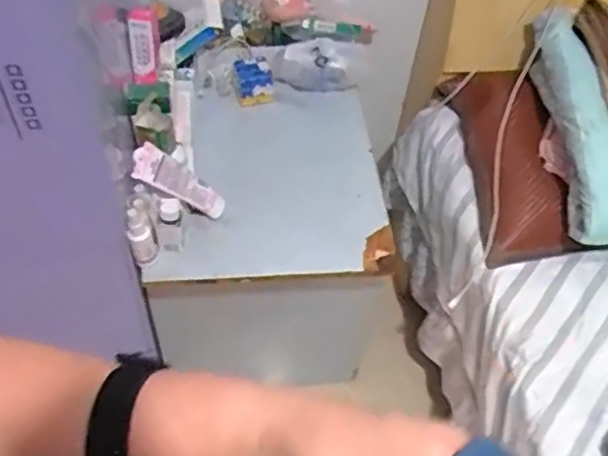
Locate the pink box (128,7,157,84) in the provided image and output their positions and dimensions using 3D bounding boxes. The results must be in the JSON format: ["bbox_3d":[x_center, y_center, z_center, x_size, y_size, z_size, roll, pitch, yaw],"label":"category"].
[{"bbox_3d":[-0.261,-0.296,1.059,0.042,0.122,0.041,-3,8,-7],"label":"pink box"}]

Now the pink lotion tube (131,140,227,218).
[{"bbox_3d":[-0.190,-0.067,1.014,0.169,0.025,0.060,34,47,-27],"label":"pink lotion tube"}]

